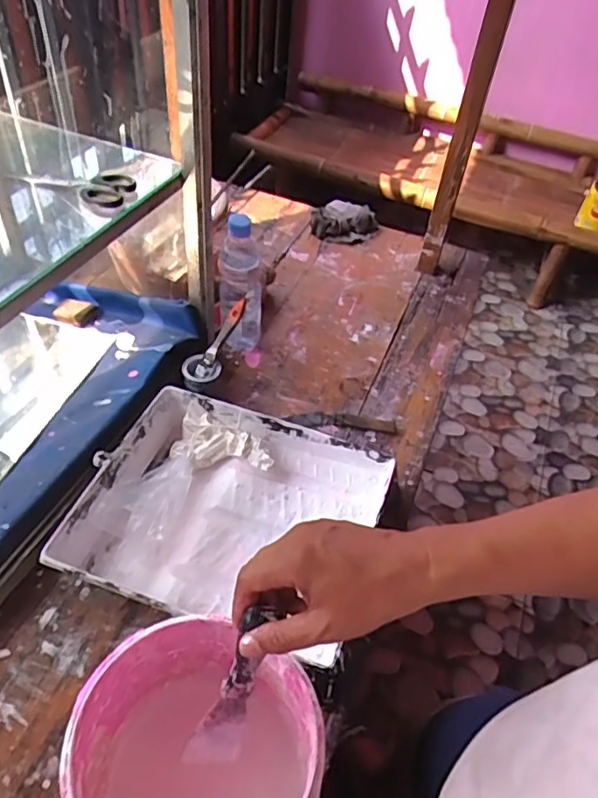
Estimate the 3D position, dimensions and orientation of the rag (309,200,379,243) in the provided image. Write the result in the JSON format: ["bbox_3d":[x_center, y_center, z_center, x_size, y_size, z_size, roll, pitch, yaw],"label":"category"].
[{"bbox_3d":[0.102,-0.388,1.286,0.151,0.070,0.089,9,47,1],"label":"rag"}]

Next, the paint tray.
[{"bbox_3d":[-0.084,0.146,0.729,0.347,0.072,0.294,17,48,9],"label":"paint tray"}]

